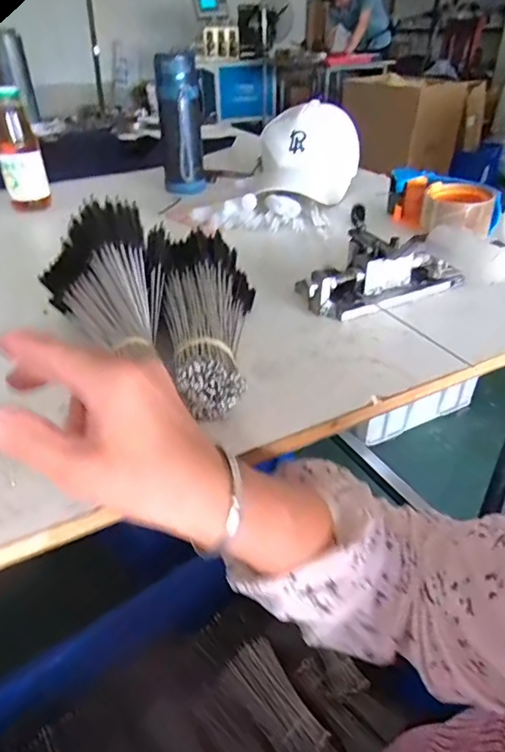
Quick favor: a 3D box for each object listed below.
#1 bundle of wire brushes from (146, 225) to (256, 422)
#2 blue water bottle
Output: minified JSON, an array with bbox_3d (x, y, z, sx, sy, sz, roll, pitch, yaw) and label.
[{"bbox_3d":[-0.039,-0.053,0.413,0.082,0.070,0.202,-4,36,-5],"label":"bundle of wire brushes"},{"bbox_3d":[-0.116,-0.401,0.810,0.069,0.206,0.068,-5,36,-5],"label":"blue water bottle"}]

